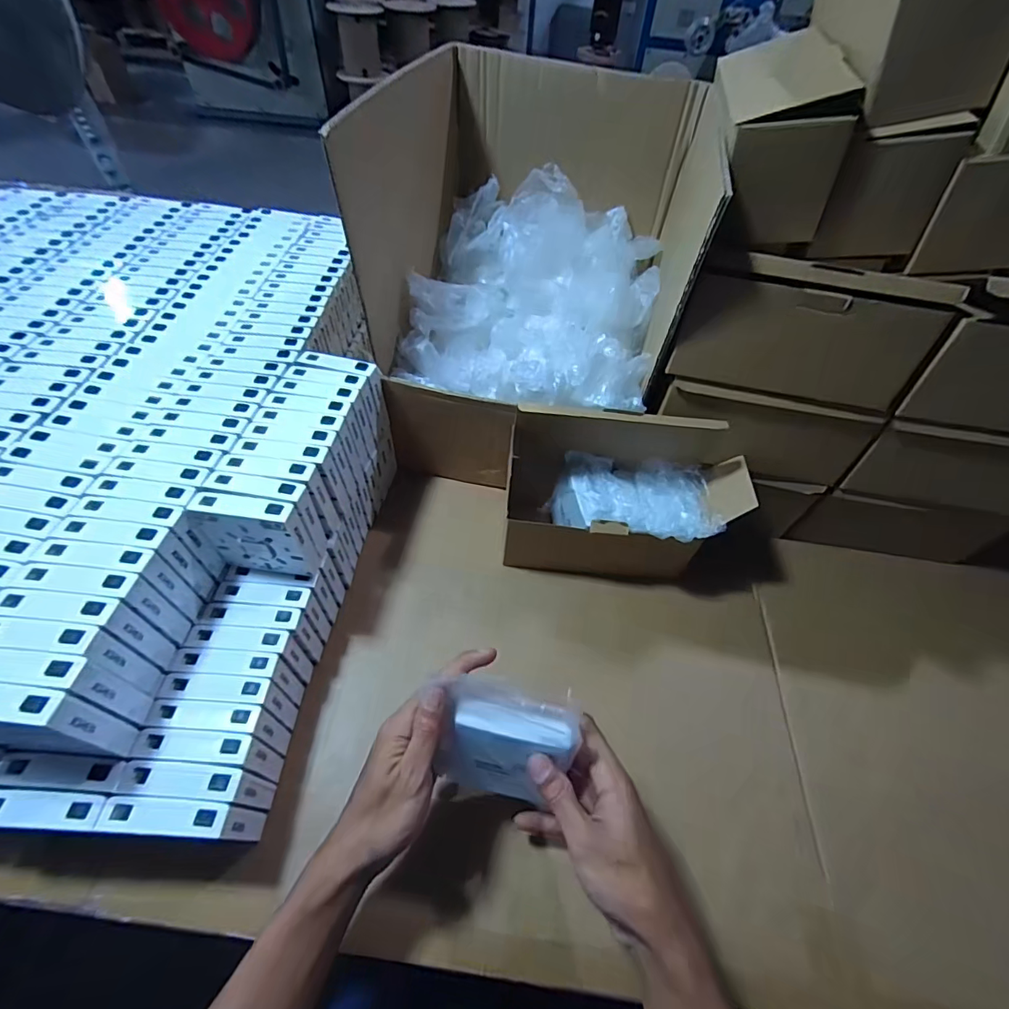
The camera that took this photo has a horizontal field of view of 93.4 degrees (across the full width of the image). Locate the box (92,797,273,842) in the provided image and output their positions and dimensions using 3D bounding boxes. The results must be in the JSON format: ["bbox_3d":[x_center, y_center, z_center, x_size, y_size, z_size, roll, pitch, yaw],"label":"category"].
[{"bbox_3d":[-0.240,0.244,0.367,0.086,0.091,0.022,5,52,-1],"label":"box"}]

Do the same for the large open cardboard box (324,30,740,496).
[{"bbox_3d":[0.037,-0.259,0.565,0.292,0.334,0.318,10,53,3],"label":"large open cardboard box"}]

